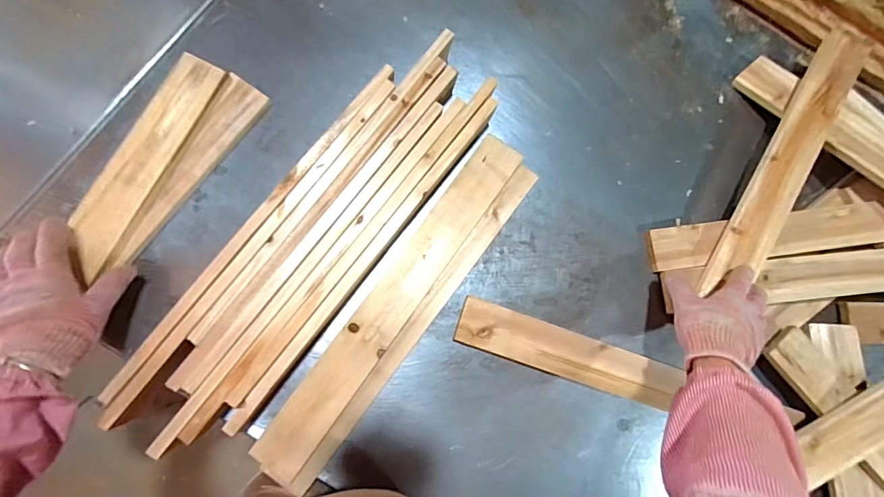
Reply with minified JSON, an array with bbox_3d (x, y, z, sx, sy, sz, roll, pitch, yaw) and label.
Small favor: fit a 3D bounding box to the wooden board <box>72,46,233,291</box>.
[{"bbox_3d":[-0.353,-0.102,0.498,0.054,0.011,0.276,30,82,-15],"label":"wooden board"}]

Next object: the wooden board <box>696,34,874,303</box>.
[{"bbox_3d":[0.477,-0.116,0.582,0.061,0.024,0.399,30,85,0],"label":"wooden board"}]

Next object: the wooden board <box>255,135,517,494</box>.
[{"bbox_3d":[-0.057,0.059,0.531,0.064,0.018,0.481,35,80,2],"label":"wooden board"}]

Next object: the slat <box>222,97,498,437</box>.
[{"bbox_3d":[-0.082,0.009,0.530,0.016,0.067,0.485,37,81,1],"label":"slat"}]

